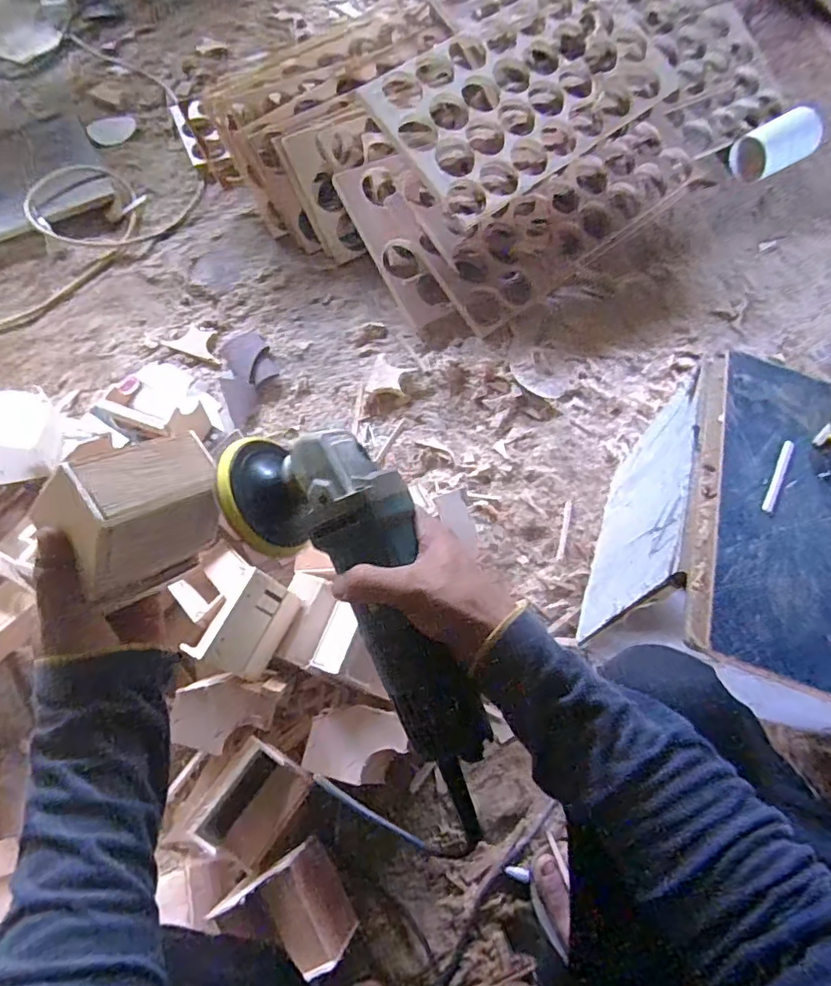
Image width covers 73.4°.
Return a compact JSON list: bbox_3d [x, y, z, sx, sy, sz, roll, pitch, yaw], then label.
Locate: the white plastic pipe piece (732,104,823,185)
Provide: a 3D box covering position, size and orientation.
[{"bbox_3d":[0.708,-0.682,1.093,0.145,0.093,0.091,-28,68,-11],"label":"white plastic pipe piece"}]

